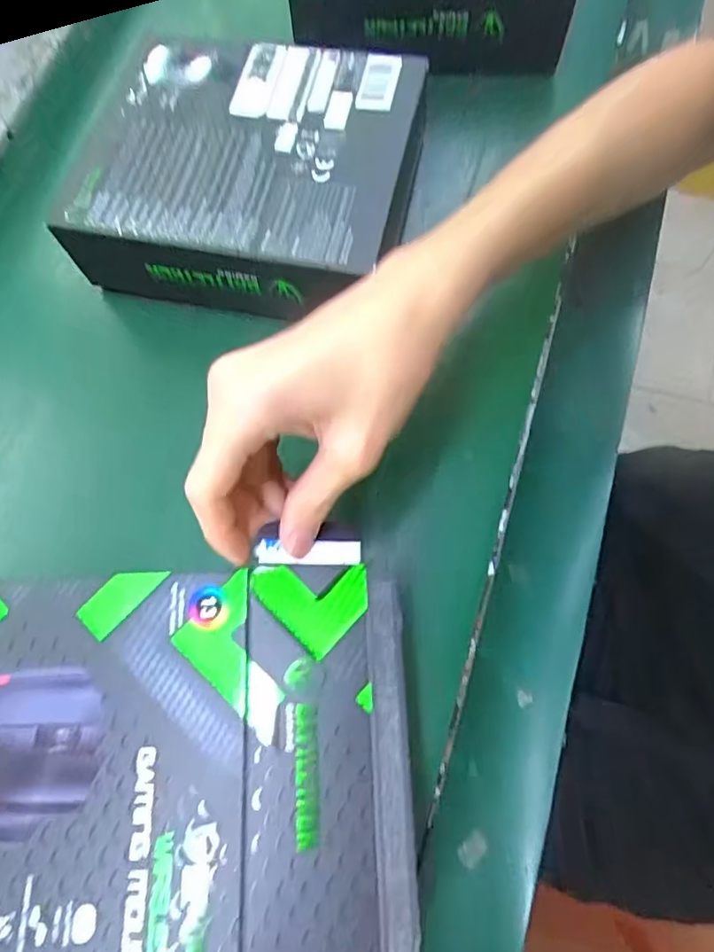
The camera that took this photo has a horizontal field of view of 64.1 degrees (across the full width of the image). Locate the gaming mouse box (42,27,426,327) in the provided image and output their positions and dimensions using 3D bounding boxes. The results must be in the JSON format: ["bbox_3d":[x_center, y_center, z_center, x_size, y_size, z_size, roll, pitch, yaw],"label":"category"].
[{"bbox_3d":[-0.061,-0.184,0.338,0.183,0.048,0.161,8,73,4],"label":"gaming mouse box"}]

